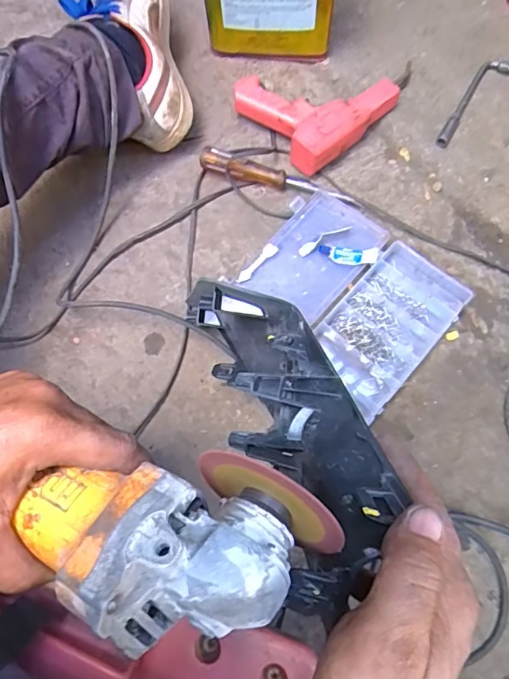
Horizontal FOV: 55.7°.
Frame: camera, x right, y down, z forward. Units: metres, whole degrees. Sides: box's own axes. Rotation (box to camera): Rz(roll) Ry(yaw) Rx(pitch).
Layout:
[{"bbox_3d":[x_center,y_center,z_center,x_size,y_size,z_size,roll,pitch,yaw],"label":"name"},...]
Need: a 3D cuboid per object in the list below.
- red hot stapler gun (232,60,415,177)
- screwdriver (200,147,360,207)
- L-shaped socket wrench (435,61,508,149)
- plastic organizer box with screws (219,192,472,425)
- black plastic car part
[{"bbox_3d":[0.095,-0.324,0.620,0.232,0.050,0.158,-42,76,-13],"label":"red hot stapler gun"},{"bbox_3d":[0.030,-0.194,0.583,0.194,0.027,0.023,17,72,5],"label":"screwdriver"},{"bbox_3d":[0.289,-0.317,0.632,0.178,0.012,0.057,-38,76,-12],"label":"L-shaped socket wrench"},{"bbox_3d":[0.105,-0.056,0.543,0.219,0.022,0.178,41,75,12],"label":"plastic organizer box with screws"},{"bbox_3d":[0.017,0.039,0.324,0.073,0.038,0.257,-19,42,-7],"label":"black plastic car part"}]

